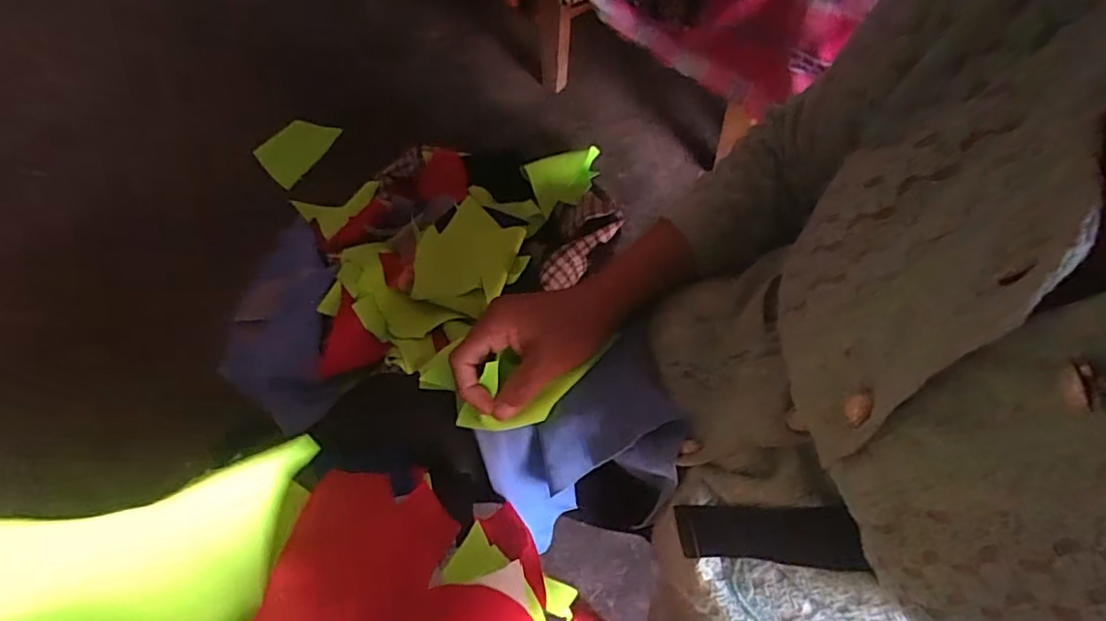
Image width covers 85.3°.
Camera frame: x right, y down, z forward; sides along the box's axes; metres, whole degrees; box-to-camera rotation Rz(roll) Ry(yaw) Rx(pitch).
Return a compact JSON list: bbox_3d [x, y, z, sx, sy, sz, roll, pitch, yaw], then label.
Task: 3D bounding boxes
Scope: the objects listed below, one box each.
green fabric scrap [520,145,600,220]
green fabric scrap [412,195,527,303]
[{"bbox_3d":[0.027,-0.212,0.949,0.148,0.043,0.093,-33,70,-11],"label":"green fabric scrap"},{"bbox_3d":[-0.119,-0.096,0.881,0.154,0.058,0.168,1,67,3],"label":"green fabric scrap"}]

